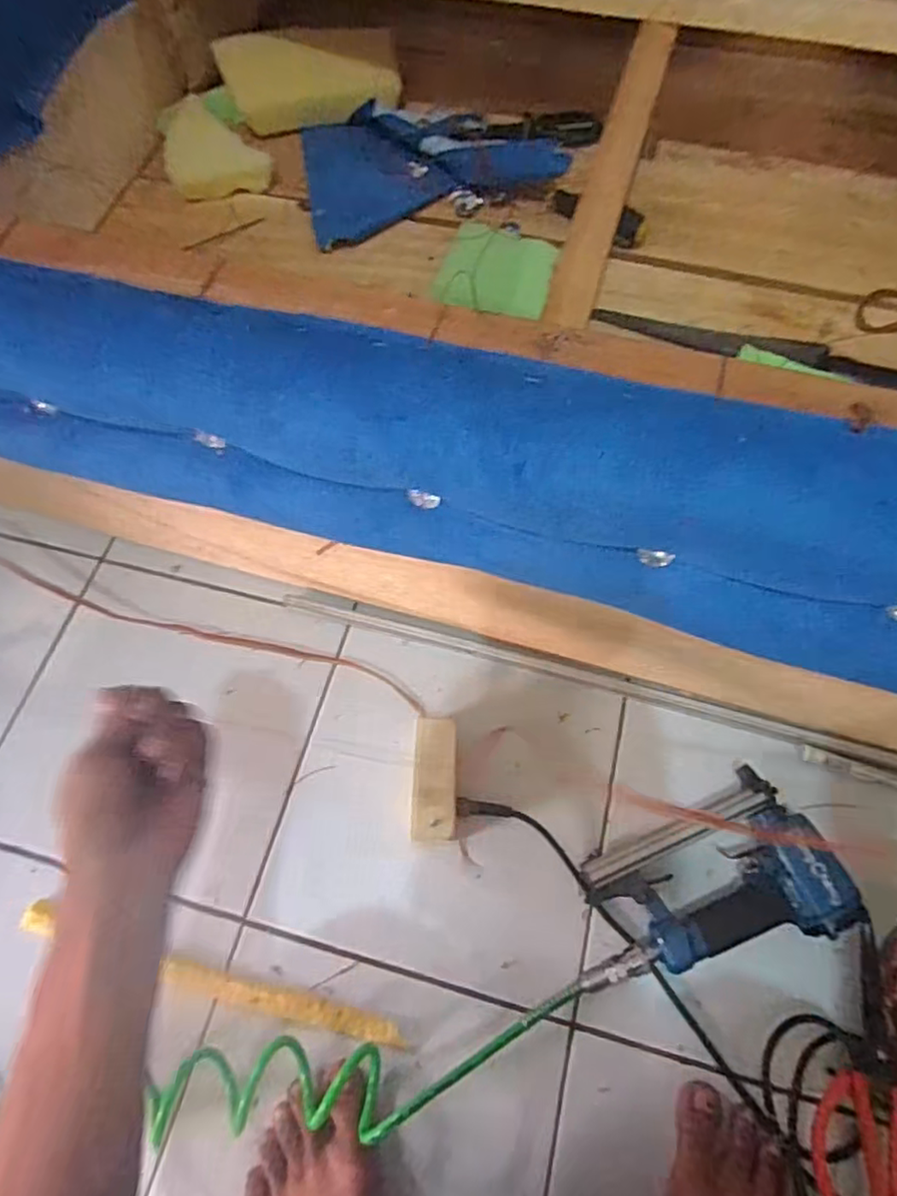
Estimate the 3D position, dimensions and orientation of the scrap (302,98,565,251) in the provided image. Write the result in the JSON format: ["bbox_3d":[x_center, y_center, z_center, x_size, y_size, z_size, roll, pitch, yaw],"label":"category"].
[{"bbox_3d":[-0.024,-0.450,0.638,0.246,0.041,0.170,-10,66,-3],"label":"scrap"}]

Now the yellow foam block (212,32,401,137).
[{"bbox_3d":[-0.149,-0.557,0.674,0.176,0.084,0.040,-18,23,-12],"label":"yellow foam block"}]

